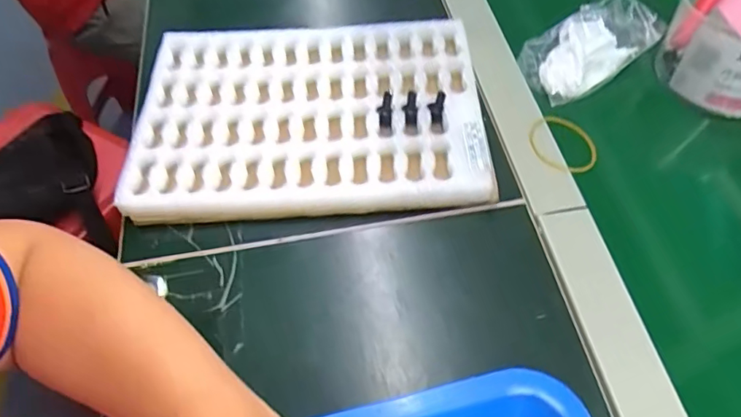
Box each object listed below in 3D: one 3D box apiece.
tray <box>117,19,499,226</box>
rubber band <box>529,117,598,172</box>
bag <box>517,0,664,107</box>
[{"bbox_3d":[-0.049,-0.077,0.443,0.270,0.033,0.190,-4,57,1],"label":"tray"},{"bbox_3d":[0.155,-0.052,0.432,0.051,0.006,0.056,7,58,3],"label":"rubber band"},{"bbox_3d":[0.195,-0.147,0.477,0.124,0.037,0.077,-23,58,-11],"label":"bag"}]

